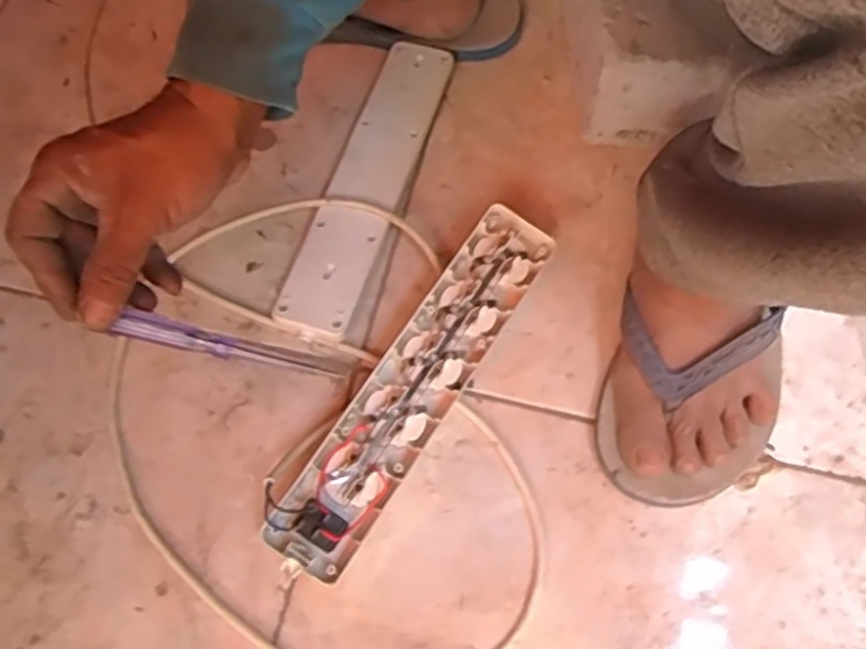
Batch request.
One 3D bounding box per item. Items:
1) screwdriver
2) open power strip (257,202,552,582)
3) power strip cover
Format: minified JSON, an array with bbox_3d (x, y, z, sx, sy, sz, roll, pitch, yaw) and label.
[{"bbox_3d":[-0.109,0.013,0.403,0.122,0.010,0.014,17,63,-27],"label":"screwdriver"},{"bbox_3d":[-0.011,0.037,0.492,0.063,0.037,0.276,31,70,13],"label":"open power strip"},{"bbox_3d":[-0.052,-0.112,0.571,0.061,0.021,0.267,16,67,7],"label":"power strip cover"}]

